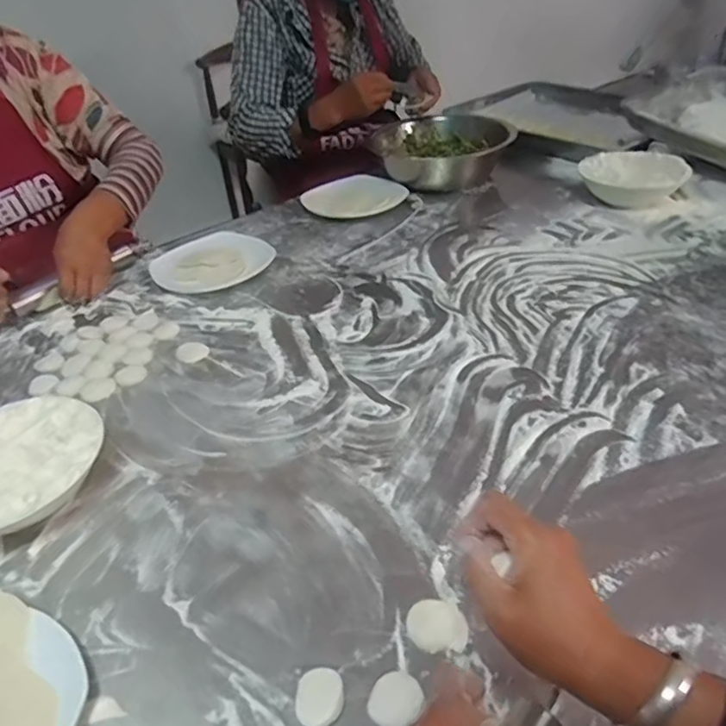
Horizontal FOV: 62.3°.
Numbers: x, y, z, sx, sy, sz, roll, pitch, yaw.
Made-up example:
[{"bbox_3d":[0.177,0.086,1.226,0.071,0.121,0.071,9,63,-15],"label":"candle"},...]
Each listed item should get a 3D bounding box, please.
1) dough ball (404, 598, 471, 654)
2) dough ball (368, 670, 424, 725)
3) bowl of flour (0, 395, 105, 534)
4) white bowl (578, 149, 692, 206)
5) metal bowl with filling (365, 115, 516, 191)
[{"bbox_3d":[0.055,0.196,0.450,0.044,0.009,0.037,-4,36,4],"label":"dough ball"},{"bbox_3d":[0.023,0.230,0.410,0.033,0.010,0.036,-5,36,3],"label":"dough ball"},{"bbox_3d":[-0.328,0.108,0.577,0.154,0.071,0.167,-4,37,3],"label":"bowl of flour"},{"bbox_3d":[0.487,-0.334,1.066,0.166,0.050,0.179,-5,36,3],"label":"white bowl"},{"bbox_3d":[0.148,-0.427,1.227,0.265,0.079,0.246,-5,36,3],"label":"metal bowl with filling"}]

